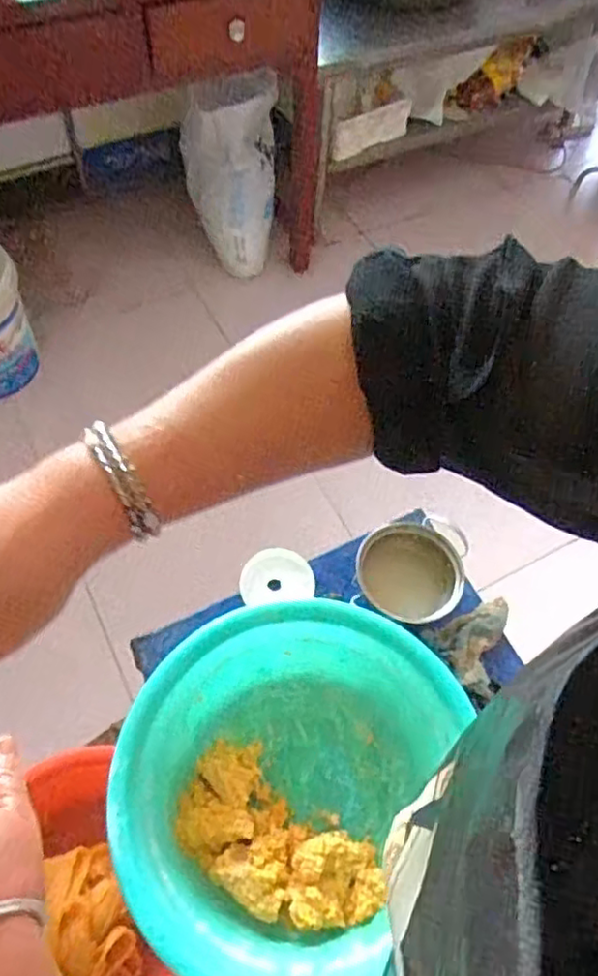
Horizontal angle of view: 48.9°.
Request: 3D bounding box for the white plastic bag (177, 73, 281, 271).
[{"bbox_3d":[-0.184,-0.846,1.801,0.243,0.584,0.137,-7,59,-8],"label":"white plastic bag"}]

